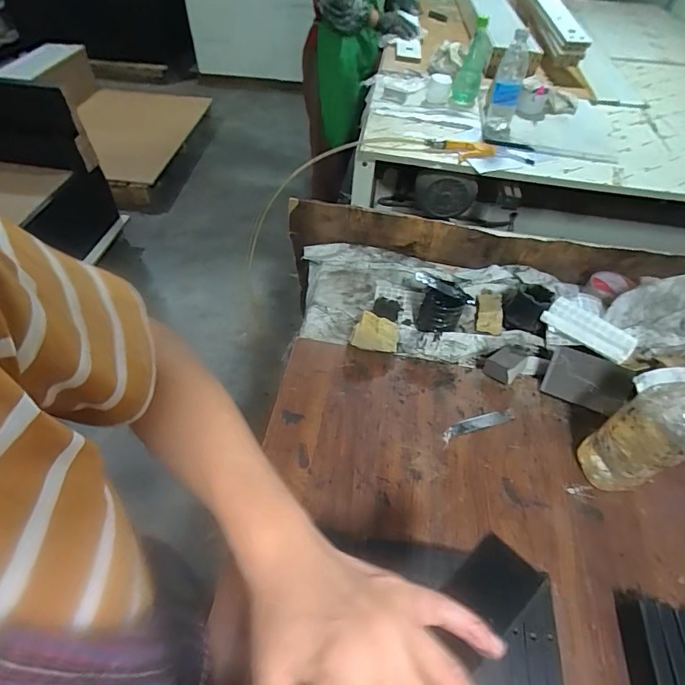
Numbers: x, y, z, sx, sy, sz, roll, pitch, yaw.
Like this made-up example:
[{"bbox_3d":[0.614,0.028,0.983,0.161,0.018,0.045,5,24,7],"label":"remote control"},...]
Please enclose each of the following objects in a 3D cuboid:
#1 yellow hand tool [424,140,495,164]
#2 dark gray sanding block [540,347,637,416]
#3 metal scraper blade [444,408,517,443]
[{"bbox_3d":[0.278,-0.448,1.004,0.166,0.017,0.088,3,51,-1],"label":"yellow hand tool"},{"bbox_3d":[0.336,0.055,0.592,0.105,0.068,0.018,21,14,17],"label":"dark gray sanding block"},{"bbox_3d":[0.183,0.109,0.579,0.109,0.004,0.019,-14,54,-14],"label":"metal scraper blade"}]

